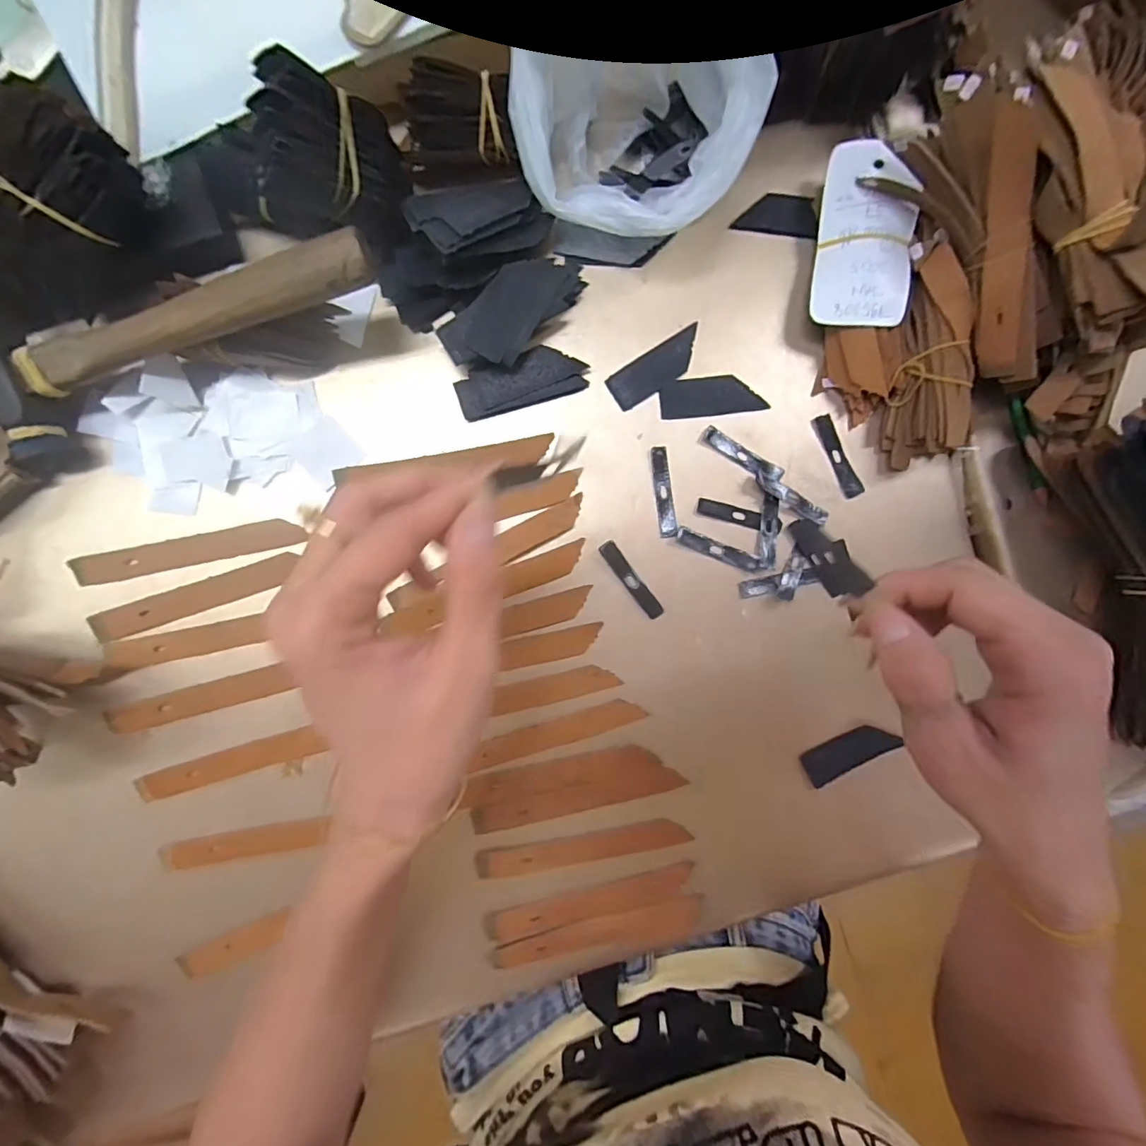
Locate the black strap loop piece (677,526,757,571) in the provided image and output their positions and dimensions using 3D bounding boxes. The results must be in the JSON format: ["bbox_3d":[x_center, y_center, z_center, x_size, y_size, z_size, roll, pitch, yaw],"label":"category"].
[{"bbox_3d":[0.088,-0.014,0.305,0.053,0.004,0.010,24,89,-4],"label":"black strap loop piece"}]

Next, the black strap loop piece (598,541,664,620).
[{"bbox_3d":[0.035,0.004,0.303,0.010,0.004,0.054,-36,93,-3],"label":"black strap loop piece"}]

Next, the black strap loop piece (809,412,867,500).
[{"bbox_3d":[0.164,-0.072,0.310,0.012,0.004,0.053,-25,92,-3],"label":"black strap loop piece"}]

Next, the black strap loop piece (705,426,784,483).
[{"bbox_3d":[0.103,-0.071,0.305,0.052,0.008,0.013,30,88,-4],"label":"black strap loop piece"}]

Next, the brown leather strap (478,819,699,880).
[{"bbox_3d":[0.006,0.165,0.304,0.125,0.004,0.018,-8,91,-4],"label":"brown leather strap"}]

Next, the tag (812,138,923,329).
[{"bbox_3d":[0.168,-0.193,0.289,0.050,0.010,0.100,7,93,14],"label":"tag"}]

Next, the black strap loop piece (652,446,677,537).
[{"bbox_3d":[0.055,-0.049,0.303,0.010,0.004,0.054,-7,91,-4],"label":"black strap loop piece"}]

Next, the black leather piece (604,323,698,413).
[{"bbox_3d":[0.051,-0.123,0.304,0.063,0.004,0.022,-33,93,-3],"label":"black leather piece"}]

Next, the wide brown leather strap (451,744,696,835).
[{"bbox_3d":[-0.001,0.126,0.300,0.125,0.004,0.034,-11,91,-4],"label":"wide brown leather strap"}]

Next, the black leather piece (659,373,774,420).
[{"bbox_3d":[0.085,-0.108,0.307,0.064,0.004,0.023,-6,91,-4],"label":"black leather piece"}]

